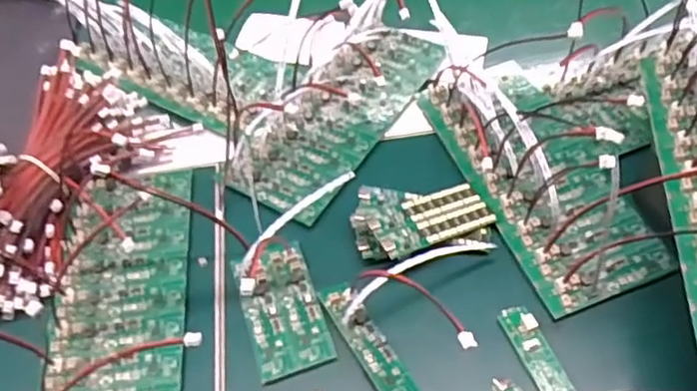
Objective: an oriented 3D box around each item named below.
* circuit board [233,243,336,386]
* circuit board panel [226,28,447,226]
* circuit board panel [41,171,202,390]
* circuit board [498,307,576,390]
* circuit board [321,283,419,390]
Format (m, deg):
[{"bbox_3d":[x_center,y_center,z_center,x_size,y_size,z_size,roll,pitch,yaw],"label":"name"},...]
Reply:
[{"bbox_3d":[-0.040,0.065,0.378,0.044,0.008,0.081,-17,54,-7],"label":"circuit board"},{"bbox_3d":[-0.006,-0.065,0.466,0.079,0.011,0.191,26,60,23],"label":"circuit board panel"},{"bbox_3d":[-0.140,0.064,0.391,0.079,0.014,0.195,-8,54,-1],"label":"circuit board panel"},{"bbox_3d":[0.109,0.096,0.343,0.018,0.007,0.084,-20,54,-9],"label":"circuit board"},{"bbox_3d":[0.012,0.084,0.359,0.020,0.008,0.078,-27,56,-14],"label":"circuit board"}]

